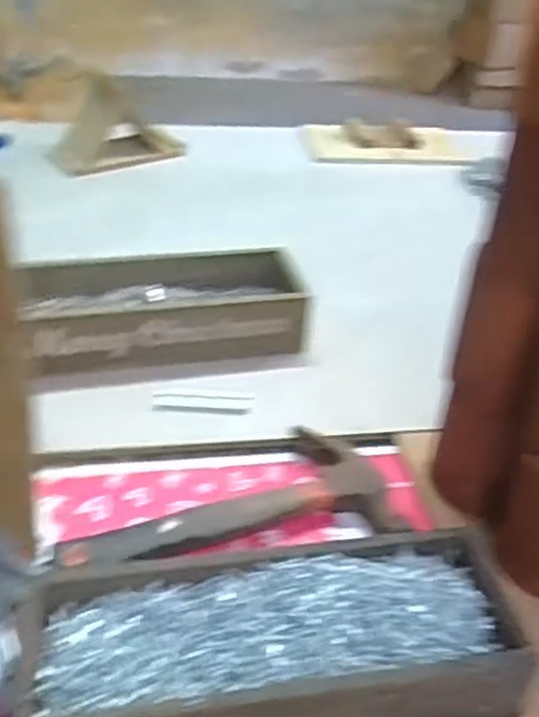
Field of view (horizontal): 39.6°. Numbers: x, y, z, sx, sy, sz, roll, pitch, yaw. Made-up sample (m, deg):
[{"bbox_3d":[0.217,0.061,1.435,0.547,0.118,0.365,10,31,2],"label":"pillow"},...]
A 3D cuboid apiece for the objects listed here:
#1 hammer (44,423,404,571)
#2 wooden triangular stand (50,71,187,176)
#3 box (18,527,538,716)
[{"bbox_3d":[-0.030,0.100,0.560,0.239,0.033,0.111,-3,37,-13],"label":"hammer"},{"bbox_3d":[-0.223,-0.335,1.075,0.183,0.118,0.108,-22,44,-33],"label":"wooden triangular stand"},{"bbox_3d":[0.004,0.168,0.432,0.274,0.048,0.121,0,36,-9],"label":"box"}]

